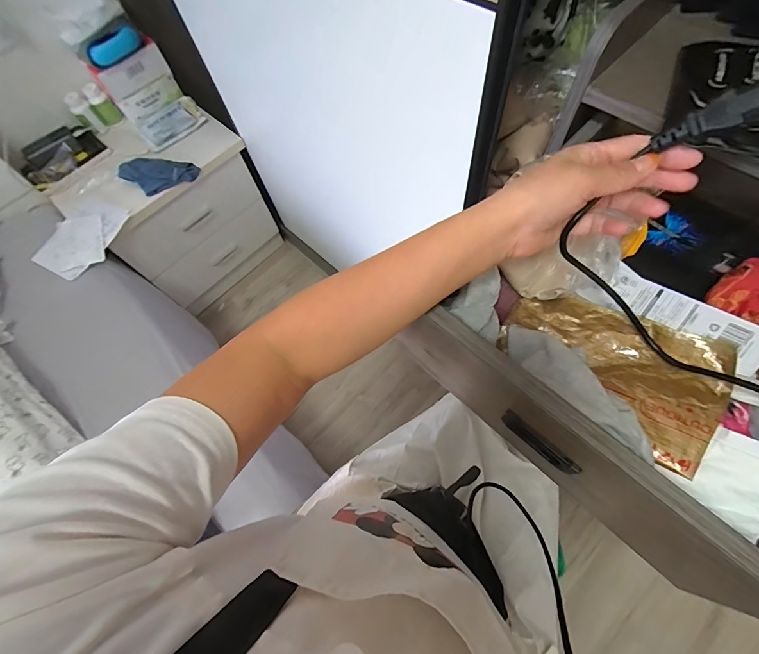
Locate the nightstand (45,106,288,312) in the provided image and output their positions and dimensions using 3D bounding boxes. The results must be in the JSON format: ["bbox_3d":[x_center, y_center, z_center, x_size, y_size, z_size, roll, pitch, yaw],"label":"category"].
[{"bbox_3d":[-0.651,-0.379,1.204,0.319,0.463,0.458,37,73,16],"label":"nightstand"}]

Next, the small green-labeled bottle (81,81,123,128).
[{"bbox_3d":[-0.795,-0.634,1.041,0.061,0.123,0.048,-36,70,-12],"label":"small green-labeled bottle"}]

